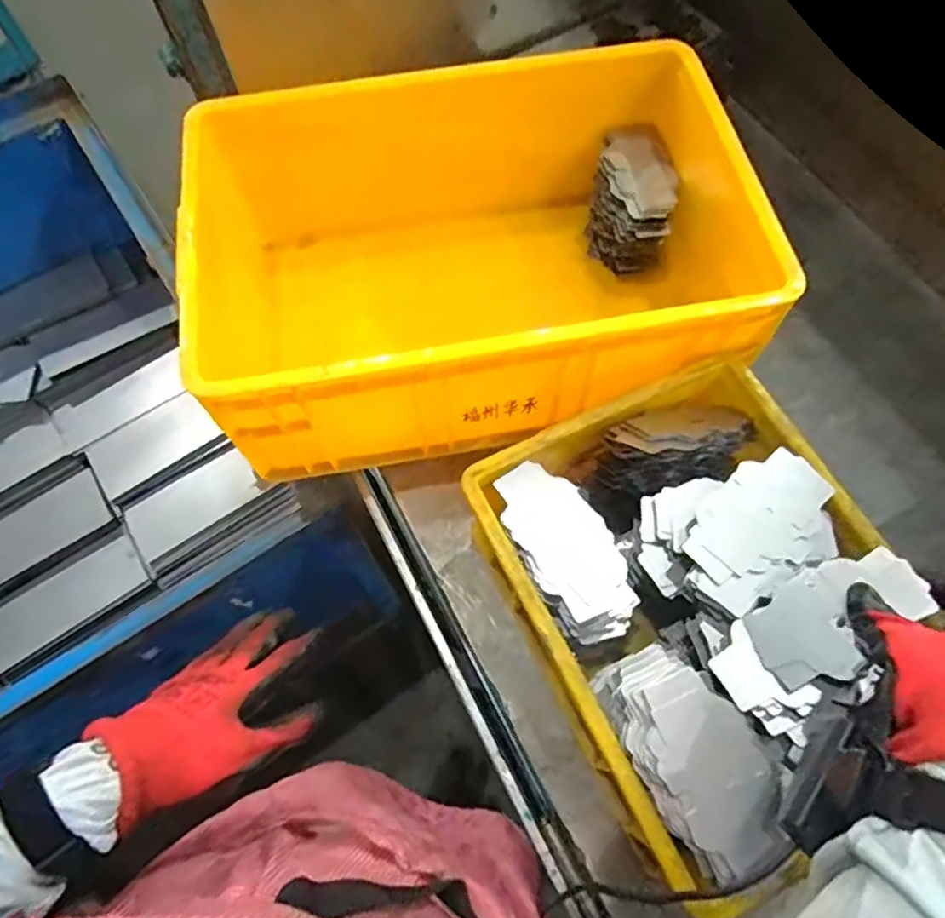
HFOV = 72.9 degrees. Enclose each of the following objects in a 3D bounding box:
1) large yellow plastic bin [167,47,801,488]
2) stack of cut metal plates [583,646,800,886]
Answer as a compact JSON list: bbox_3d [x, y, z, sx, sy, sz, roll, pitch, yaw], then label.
[{"bbox_3d":[-0.005,-0.185,0.649,0.481,0.224,0.341,-12,68,-6],"label":"large yellow plastic bin"},{"bbox_3d":[0.144,0.192,0.424,0.076,0.059,0.132,-24,70,-11],"label":"stack of cut metal plates"}]

